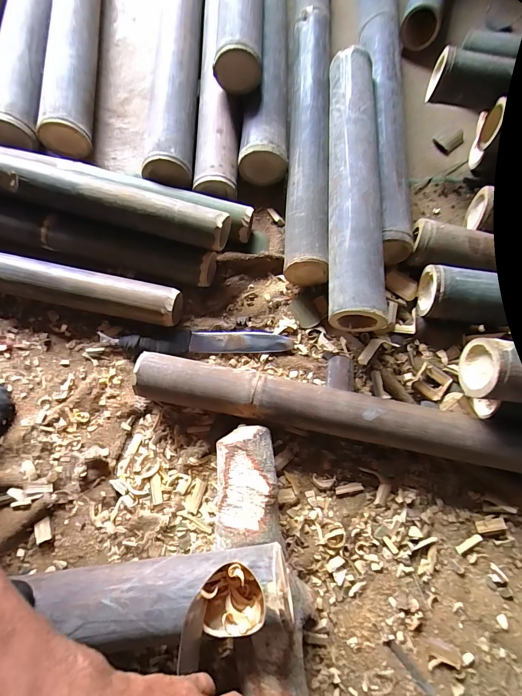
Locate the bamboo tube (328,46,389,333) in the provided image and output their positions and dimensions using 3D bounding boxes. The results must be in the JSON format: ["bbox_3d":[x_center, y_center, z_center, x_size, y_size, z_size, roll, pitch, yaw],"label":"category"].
[{"bbox_3d":[0.140,-0.263,0.509,0.074,0.064,0.482,3,74,0],"label":"bamboo tube"}]

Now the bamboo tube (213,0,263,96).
[{"bbox_3d":[-0.032,-0.702,0.619,0.078,0.087,0.534,2,74,-1],"label":"bamboo tube"}]

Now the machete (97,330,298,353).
[{"bbox_3d":[-0.095,-0.009,0.508,0.280,0.017,0.034,-2,73,-2],"label":"machete"}]

